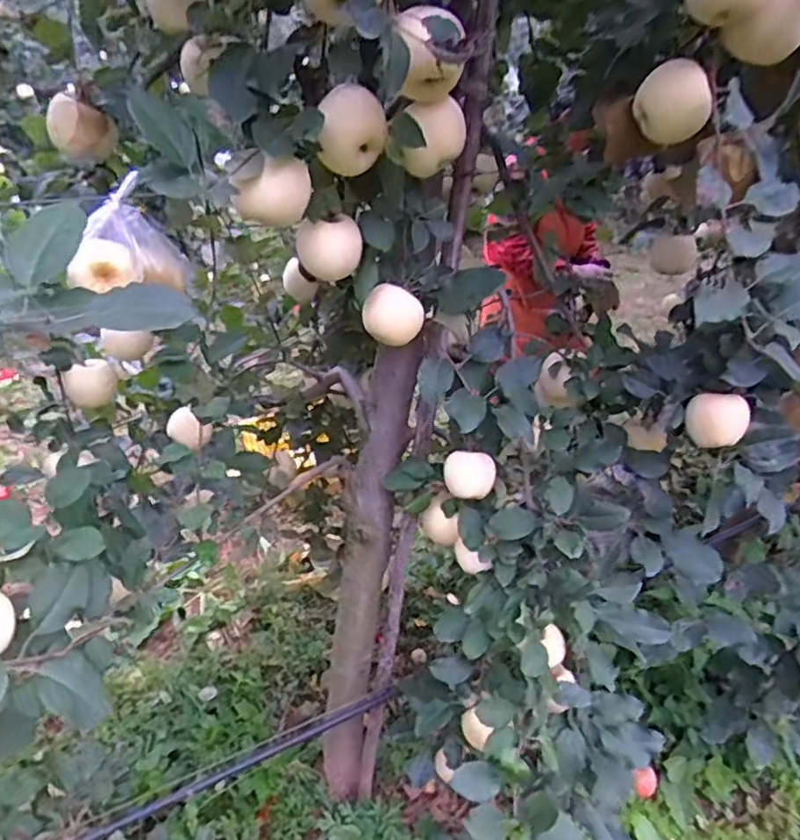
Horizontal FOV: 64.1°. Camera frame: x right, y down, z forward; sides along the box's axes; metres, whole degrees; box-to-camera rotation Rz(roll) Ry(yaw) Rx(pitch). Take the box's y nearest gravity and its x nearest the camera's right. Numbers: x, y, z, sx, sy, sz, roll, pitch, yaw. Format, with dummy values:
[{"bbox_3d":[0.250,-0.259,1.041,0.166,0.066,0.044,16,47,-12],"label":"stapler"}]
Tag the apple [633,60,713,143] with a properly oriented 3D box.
[{"bbox_3d":[0.272,-0.316,0.637,0.070,0.070,0.060,12,30,18],"label":"apple"}]

